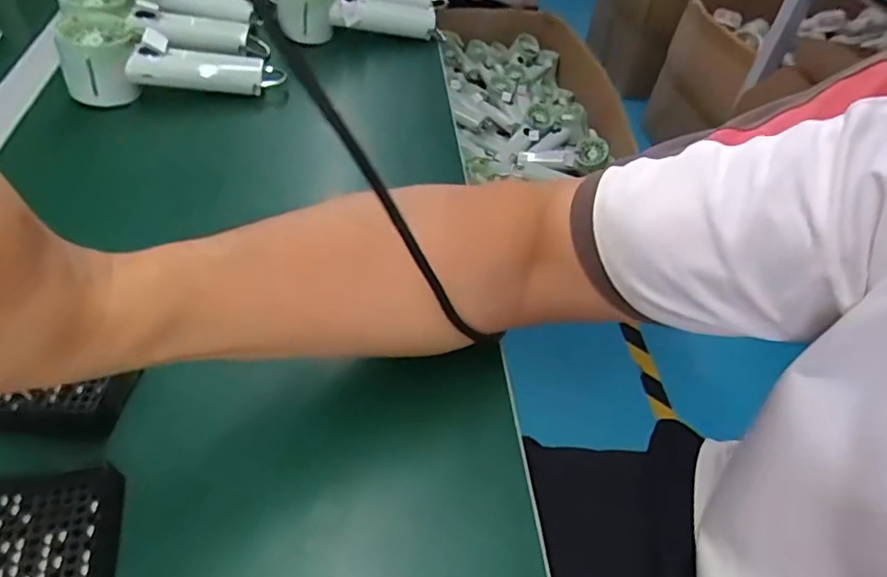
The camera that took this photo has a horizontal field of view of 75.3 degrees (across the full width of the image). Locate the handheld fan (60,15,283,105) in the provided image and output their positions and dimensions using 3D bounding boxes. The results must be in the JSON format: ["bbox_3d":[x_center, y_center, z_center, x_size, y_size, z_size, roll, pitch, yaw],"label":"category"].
[{"bbox_3d":[-0.253,-0.219,0.543,0.182,0.057,0.058,-8,49,-13],"label":"handheld fan"}]

